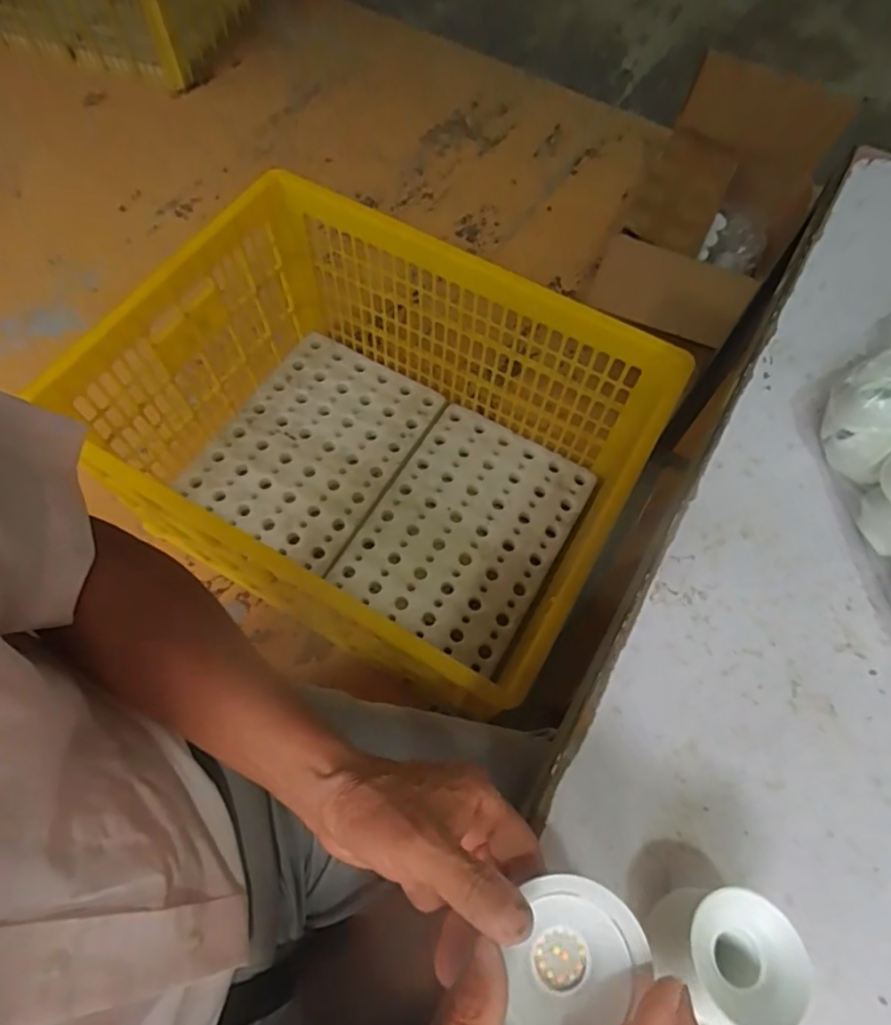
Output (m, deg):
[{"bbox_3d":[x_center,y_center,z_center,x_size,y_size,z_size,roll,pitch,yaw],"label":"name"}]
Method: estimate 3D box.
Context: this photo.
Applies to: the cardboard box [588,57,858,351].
[{"bbox_3d":[0.653,-0.723,1.409,0.383,0.349,0.522,27,67,10],"label":"cardboard box"}]

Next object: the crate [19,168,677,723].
[{"bbox_3d":[-0.130,-0.150,1.119,0.849,0.394,0.598,29,67,11],"label":"crate"}]

